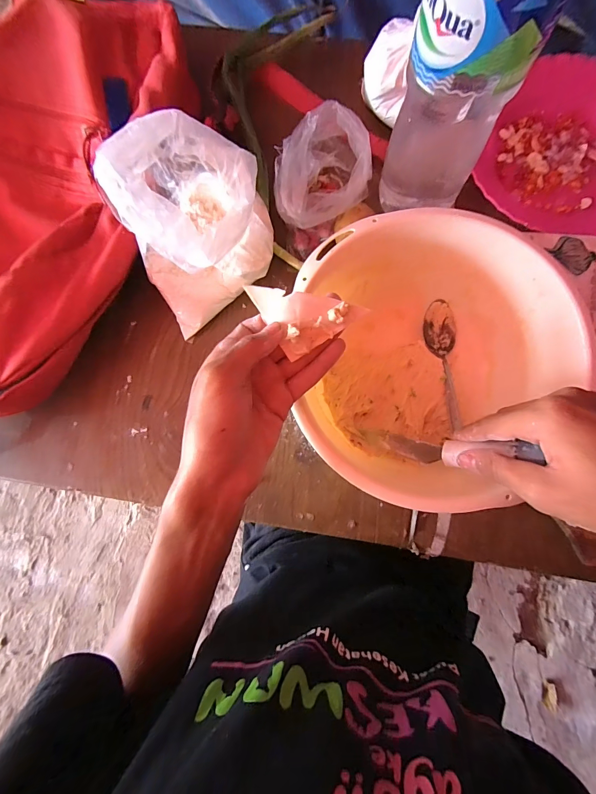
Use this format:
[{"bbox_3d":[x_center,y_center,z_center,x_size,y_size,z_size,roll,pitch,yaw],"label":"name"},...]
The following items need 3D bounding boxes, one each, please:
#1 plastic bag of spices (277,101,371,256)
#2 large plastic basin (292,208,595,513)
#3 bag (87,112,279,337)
[{"bbox_3d":[0.025,-0.223,0.356,0.107,0.075,0.083,-28,81,-1],"label":"plastic bag of spices"},{"bbox_3d":[0.119,-0.029,0.325,0.222,0.101,0.231,1,82,3],"label":"large plastic basin"},{"bbox_3d":[-0.098,-0.163,0.331,0.141,0.144,0.116,-34,82,-2],"label":"bag"}]

